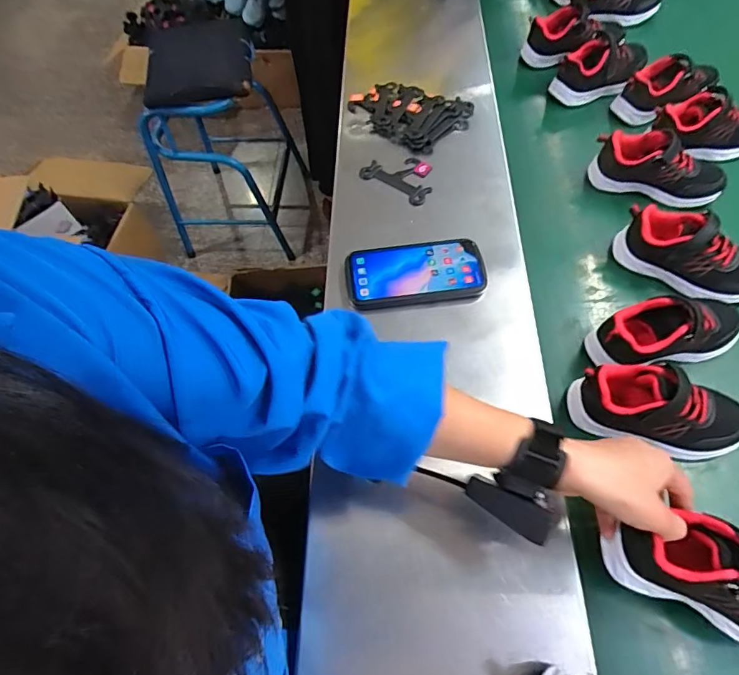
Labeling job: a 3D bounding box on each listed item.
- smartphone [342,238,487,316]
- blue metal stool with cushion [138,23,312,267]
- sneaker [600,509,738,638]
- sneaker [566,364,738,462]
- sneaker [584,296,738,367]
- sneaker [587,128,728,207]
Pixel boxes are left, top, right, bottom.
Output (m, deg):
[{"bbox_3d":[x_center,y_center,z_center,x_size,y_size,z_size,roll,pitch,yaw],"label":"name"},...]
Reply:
[{"bbox_3d":[0.056,-0.076,0.571,0.163,0.018,0.088,-8,61,0],"label":"smartphone"},{"bbox_3d":[-0.434,-0.616,1.432,0.389,0.543,0.526,-3,61,3],"label":"blue metal stool with cushion"},{"bbox_3d":[0.272,0.181,0.362,0.157,0.061,0.068,21,65,15],"label":"sneaker"},{"bbox_3d":[0.287,0.071,0.470,0.169,0.078,0.072,11,63,10],"label":"sneaker"},{"bbox_3d":[0.327,-0.007,0.510,0.153,0.064,0.060,-12,61,-2],"label":"sneaker"},{"bbox_3d":[0.384,-0.223,0.622,0.169,0.072,0.066,25,66,17],"label":"sneaker"}]

